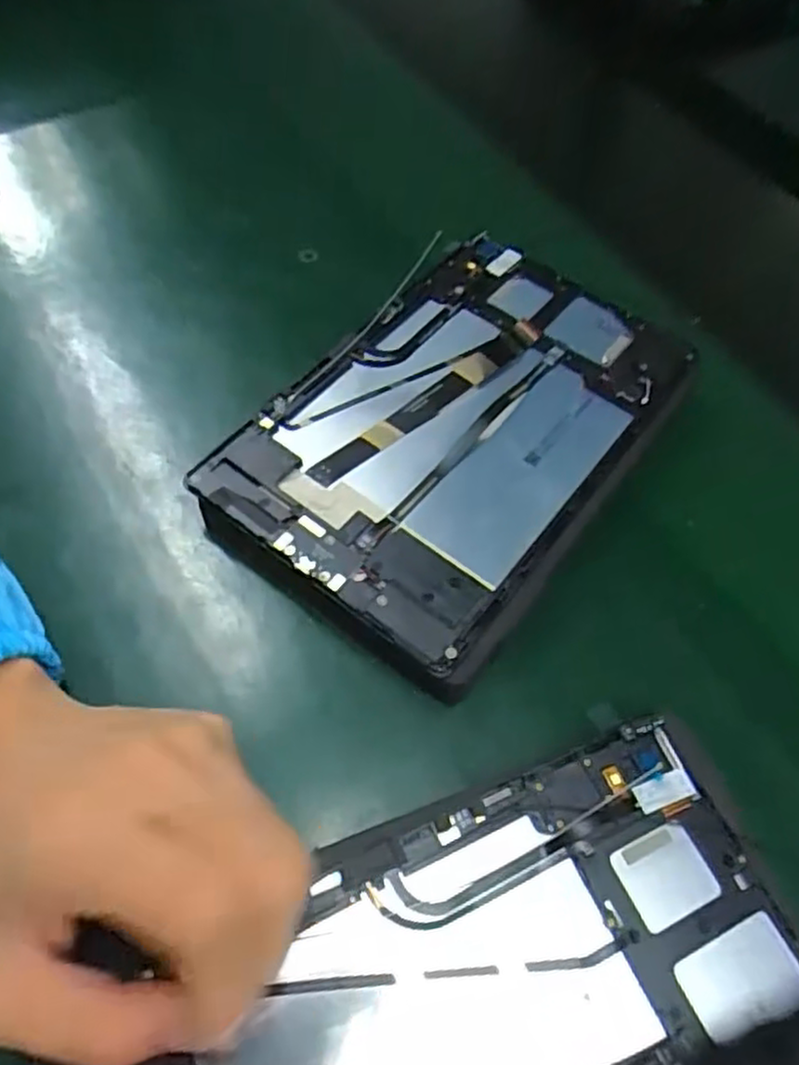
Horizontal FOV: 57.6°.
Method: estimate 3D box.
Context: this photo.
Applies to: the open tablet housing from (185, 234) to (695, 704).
[{"bbox_3d":[0.033,-0.055,0.366,0.157,0.025,0.242,33,65,15],"label":"open tablet housing"}]

